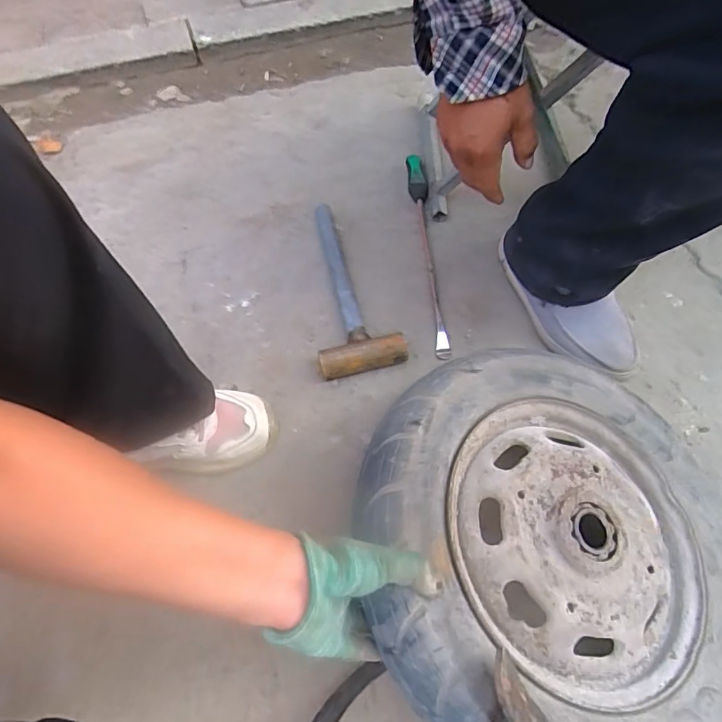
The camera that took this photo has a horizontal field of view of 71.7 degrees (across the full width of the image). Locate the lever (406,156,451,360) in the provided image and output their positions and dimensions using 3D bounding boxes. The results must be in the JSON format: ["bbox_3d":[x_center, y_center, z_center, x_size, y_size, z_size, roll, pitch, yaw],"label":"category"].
[{"bbox_3d":[0.101,-0.170,0.744,0.026,0.034,0.358,-4,63,-2],"label":"lever"}]

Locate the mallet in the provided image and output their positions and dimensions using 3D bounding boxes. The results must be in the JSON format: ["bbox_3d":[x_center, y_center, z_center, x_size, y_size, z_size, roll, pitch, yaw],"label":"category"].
[{"bbox_3d":[-0.017,-0.117,0.736,0.115,0.040,0.297,-9,63,-4],"label":"mallet"}]

